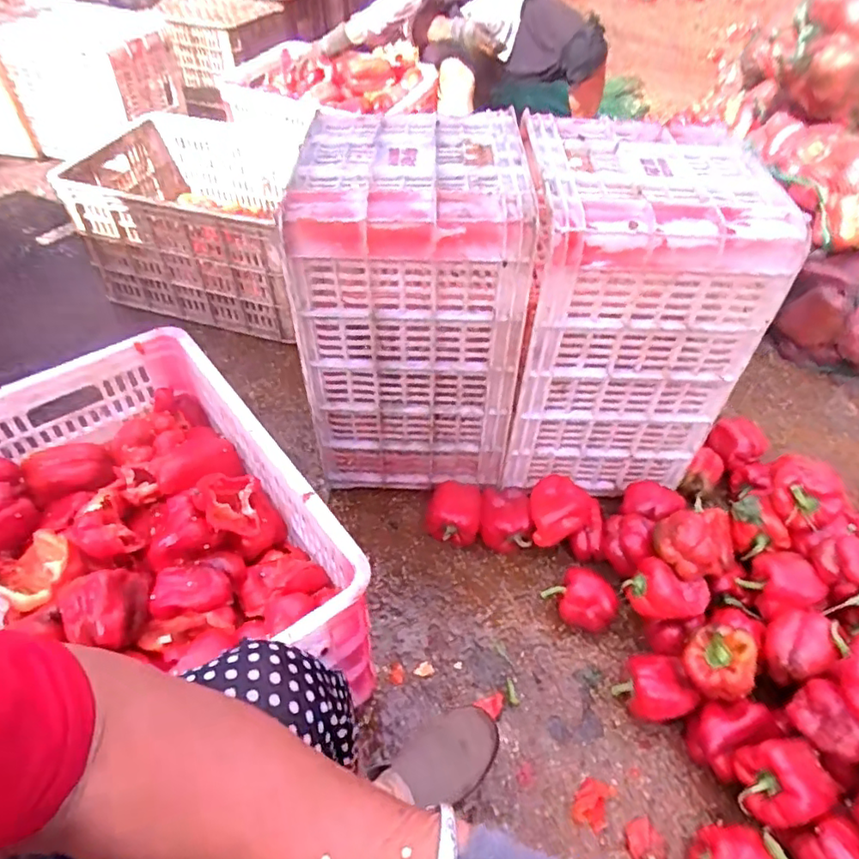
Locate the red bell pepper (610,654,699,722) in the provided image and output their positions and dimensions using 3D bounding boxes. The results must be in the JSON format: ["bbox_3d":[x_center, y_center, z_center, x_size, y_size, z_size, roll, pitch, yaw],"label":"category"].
[{"bbox_3d":[0.287,0.338,0.766,0.075,0.078,0.080,1,48,-1],"label":"red bell pepper"}]

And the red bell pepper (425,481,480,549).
[{"bbox_3d":[0.038,0.134,0.939,0.085,0.071,0.099,6,48,4],"label":"red bell pepper"}]

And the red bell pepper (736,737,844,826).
[{"bbox_3d":[0.386,0.385,0.649,0.102,0.069,0.081,-13,49,-13],"label":"red bell pepper"}]

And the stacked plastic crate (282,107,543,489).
[{"bbox_3d":[-0.022,-0.169,0.906,0.283,0.472,0.279,2,48,0],"label":"stacked plastic crate"}]

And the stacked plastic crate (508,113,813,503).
[{"bbox_3d":[0.273,-0.163,0.896,0.285,0.458,0.285,2,48,1],"label":"stacked plastic crate"}]

